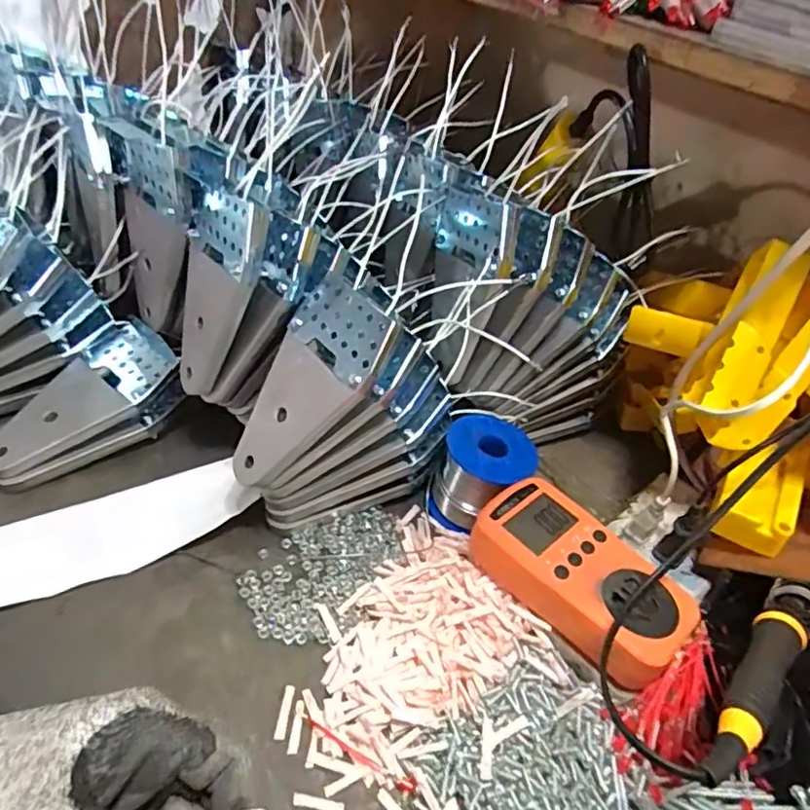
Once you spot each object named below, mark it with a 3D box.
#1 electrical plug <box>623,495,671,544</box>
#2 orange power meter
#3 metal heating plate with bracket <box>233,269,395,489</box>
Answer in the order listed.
[{"bbox_3d":[0.167,0.076,0.401,0.010,0.040,0.017,-2,40,-41],"label":"electrical plug"},{"bbox_3d":[0.101,0.108,0.358,0.068,0.046,0.129,-26,53,-34],"label":"orange power meter"},{"bbox_3d":[-0.059,-0.009,0.350,0.066,0.132,0.015,45,16,33],"label":"metal heating plate with bracket"}]

